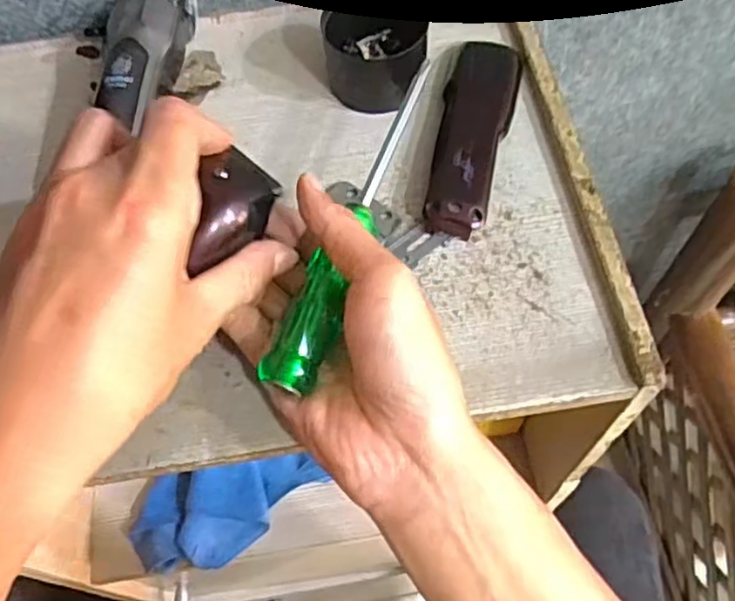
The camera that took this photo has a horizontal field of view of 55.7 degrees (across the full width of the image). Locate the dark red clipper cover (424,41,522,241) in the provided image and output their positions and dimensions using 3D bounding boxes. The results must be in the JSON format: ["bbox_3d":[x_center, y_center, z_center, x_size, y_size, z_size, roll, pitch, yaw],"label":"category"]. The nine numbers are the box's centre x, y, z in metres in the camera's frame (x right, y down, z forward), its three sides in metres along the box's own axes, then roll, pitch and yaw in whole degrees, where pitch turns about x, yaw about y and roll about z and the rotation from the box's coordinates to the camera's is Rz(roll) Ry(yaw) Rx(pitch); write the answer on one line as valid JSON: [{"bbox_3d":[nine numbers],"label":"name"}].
[{"bbox_3d":[0.061,-0.099,0.399,0.038,0.014,0.141,11,62,10],"label":"dark red clipper cover"}]

